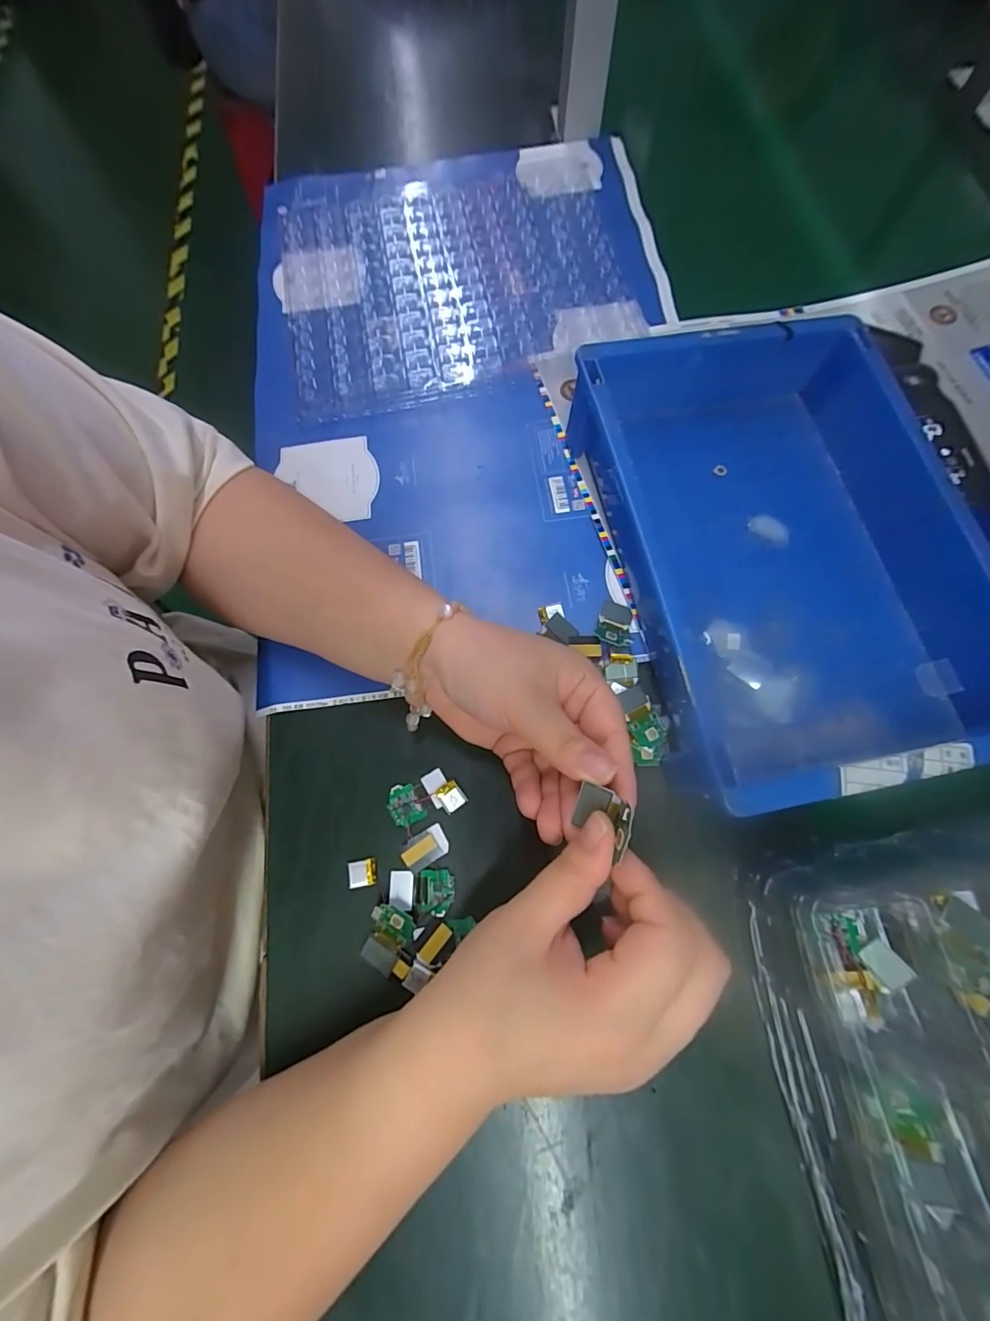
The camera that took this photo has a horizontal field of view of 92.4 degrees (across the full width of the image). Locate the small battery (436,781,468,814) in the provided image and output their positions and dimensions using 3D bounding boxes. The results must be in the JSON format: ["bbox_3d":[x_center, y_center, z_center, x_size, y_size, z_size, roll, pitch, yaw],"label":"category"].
[{"bbox_3d":[-0.028,0.085,0.296,0.014,0.005,0.016,-38,76,-12],"label":"small battery"}]

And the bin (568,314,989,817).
[{"bbox_3d":[0.183,-0.075,0.312,0.207,0.069,0.303,-10,72,-4],"label":"bin"}]

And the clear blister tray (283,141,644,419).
[{"bbox_3d":[-0.032,-0.357,0.419,0.318,0.012,0.271,-15,73,-5],"label":"clear blister tray"}]

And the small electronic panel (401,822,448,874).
[{"bbox_3d":[-0.043,0.114,0.288,0.028,0.004,0.018,-31,75,-10],"label":"small electronic panel"}]

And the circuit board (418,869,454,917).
[{"bbox_3d":[-0.035,0.137,0.280,0.021,0.004,0.024,1,72,0],"label":"circuit board"}]

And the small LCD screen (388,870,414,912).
[{"bbox_3d":[-0.056,0.138,0.285,0.015,0.005,0.022,0,72,0],"label":"small LCD screen"}]

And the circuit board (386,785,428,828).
[{"bbox_3d":[-0.057,0.090,0.295,0.019,0.004,0.025,-32,75,-10],"label":"circuit board"}]

